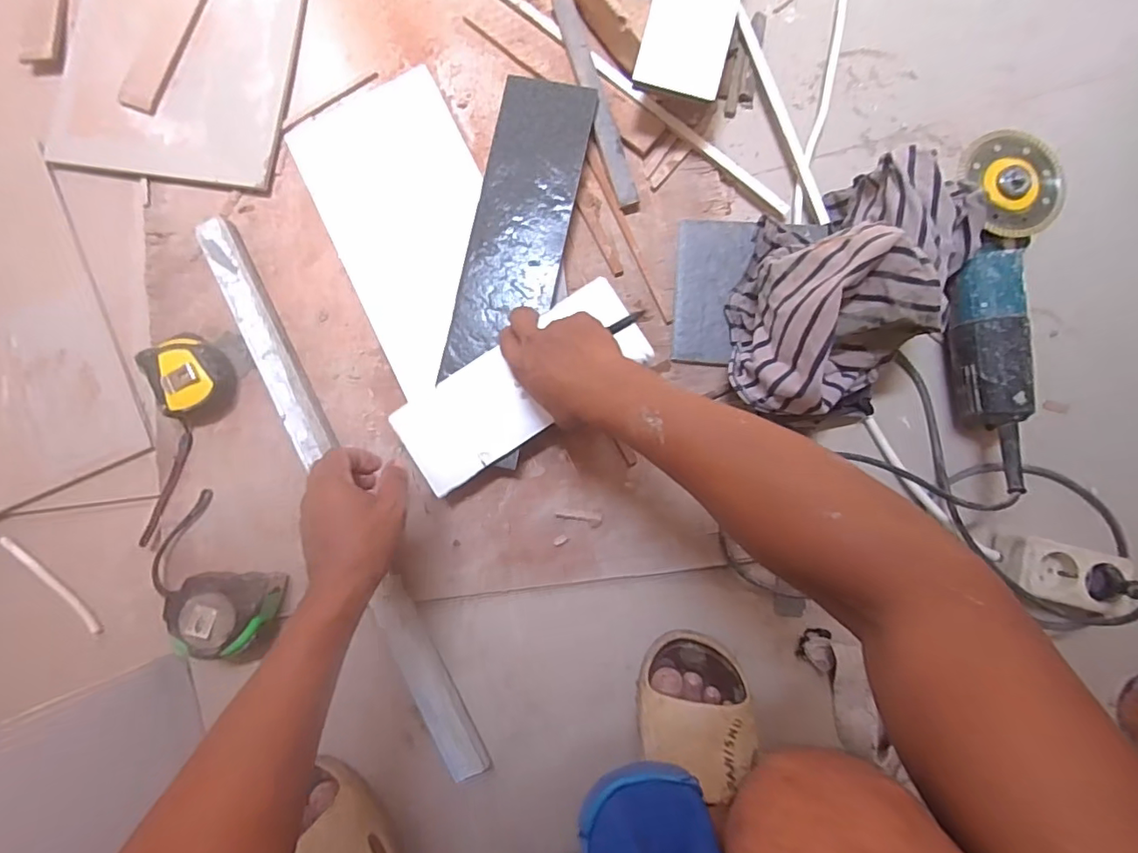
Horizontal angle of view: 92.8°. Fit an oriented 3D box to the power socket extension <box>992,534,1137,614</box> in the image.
[{"bbox_3d":[0.467,0.141,0.513,0.116,0.033,0.059,12,86,0],"label":"power socket extension"}]

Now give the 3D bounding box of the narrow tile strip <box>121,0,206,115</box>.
[{"bbox_3d":[-0.401,-0.439,0.568,0.038,0.009,0.235,23,86,0],"label":"narrow tile strip"}]

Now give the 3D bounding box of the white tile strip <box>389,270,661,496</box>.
[{"bbox_3d":[-0.047,-0.040,0.525,0.248,0.015,0.097,-37,88,0],"label":"white tile strip"}]

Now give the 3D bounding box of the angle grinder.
[{"bbox_3d":[0.417,-0.120,0.526,0.078,0.090,0.294,-6,87,-1],"label":"angle grinder"}]

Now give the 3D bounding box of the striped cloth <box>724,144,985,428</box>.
[{"bbox_3d":[0.253,-0.124,0.494,0.171,0.137,0.255,22,86,0],"label":"striped cloth"}]

